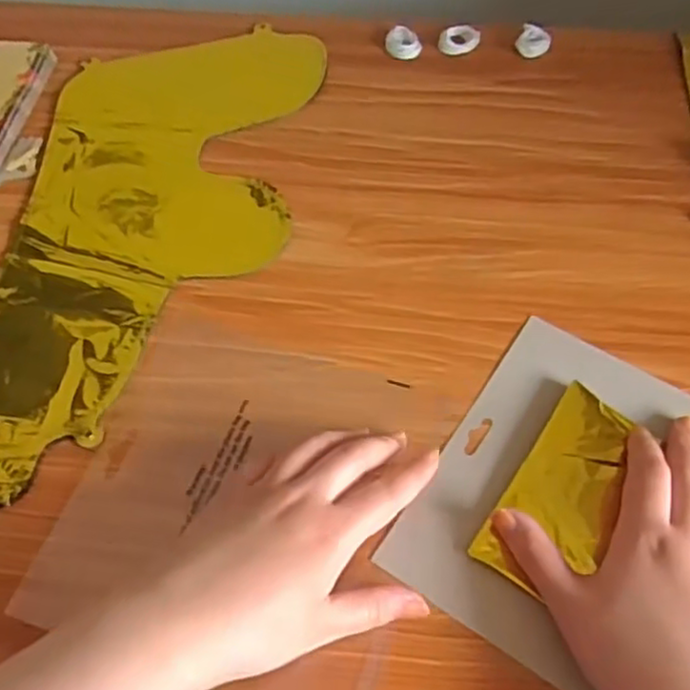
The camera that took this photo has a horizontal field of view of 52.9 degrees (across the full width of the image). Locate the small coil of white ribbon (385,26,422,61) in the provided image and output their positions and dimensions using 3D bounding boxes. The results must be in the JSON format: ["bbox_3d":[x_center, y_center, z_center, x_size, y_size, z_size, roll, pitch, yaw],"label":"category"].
[{"bbox_3d":[0.050,-0.261,0.601,0.028,0.016,0.027,0,58,1],"label":"small coil of white ribbon"}]

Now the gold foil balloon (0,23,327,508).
[{"bbox_3d":[-0.143,-0.089,0.495,0.194,0.015,0.410,6,58,5],"label":"gold foil balloon"}]

